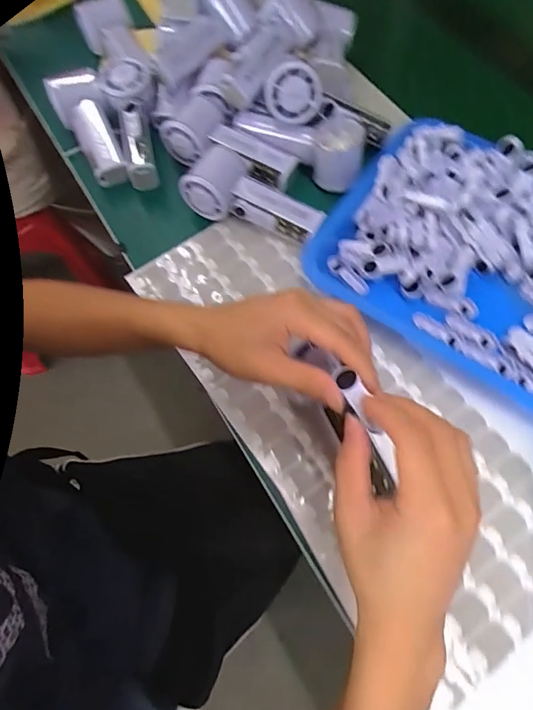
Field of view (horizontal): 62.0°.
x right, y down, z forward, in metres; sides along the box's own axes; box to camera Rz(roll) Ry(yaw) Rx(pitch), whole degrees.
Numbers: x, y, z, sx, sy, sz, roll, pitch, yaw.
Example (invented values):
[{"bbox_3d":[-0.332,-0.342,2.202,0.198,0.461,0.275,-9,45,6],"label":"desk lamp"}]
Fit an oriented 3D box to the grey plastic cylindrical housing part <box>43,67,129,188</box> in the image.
[{"bbox_3d":[-0.212,-0.277,0.526,0.061,0.048,0.165,-23,68,-8],"label":"grey plastic cylindrical housing part"}]

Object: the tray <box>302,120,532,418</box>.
[{"bbox_3d":[0.234,-0.094,0.447,0.337,0.048,0.253,33,71,15],"label":"tray"}]

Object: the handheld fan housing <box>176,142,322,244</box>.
[{"bbox_3d":[-0.010,-0.179,0.486,0.155,0.052,0.074,17,68,9],"label":"handheld fan housing"}]

